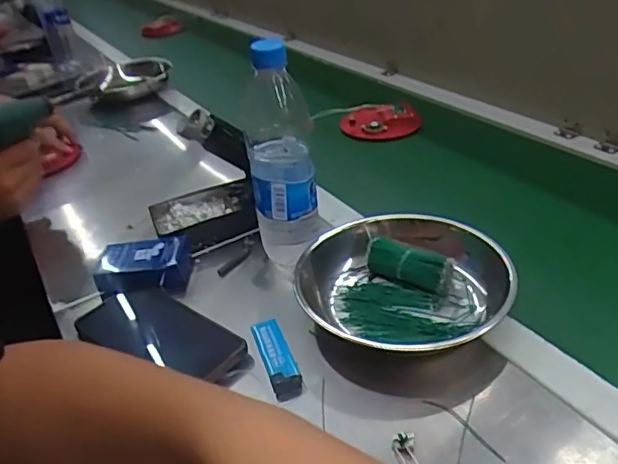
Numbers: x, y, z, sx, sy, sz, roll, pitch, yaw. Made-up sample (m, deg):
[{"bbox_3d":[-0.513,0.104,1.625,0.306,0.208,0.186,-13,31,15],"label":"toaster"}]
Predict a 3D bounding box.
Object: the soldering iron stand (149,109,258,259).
[{"bbox_3d":[-0.127,-0.066,0.624,0.114,0.114,0.100,-14,33,-9],"label":"soldering iron stand"}]

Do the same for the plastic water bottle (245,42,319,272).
[{"bbox_3d":[-0.027,-0.070,0.531,0.061,0.207,0.058,-9,33,-2],"label":"plastic water bottle"}]

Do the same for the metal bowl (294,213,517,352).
[{"bbox_3d":[0.078,0.043,0.497,0.167,0.048,0.187,-17,35,-16],"label":"metal bowl"}]

